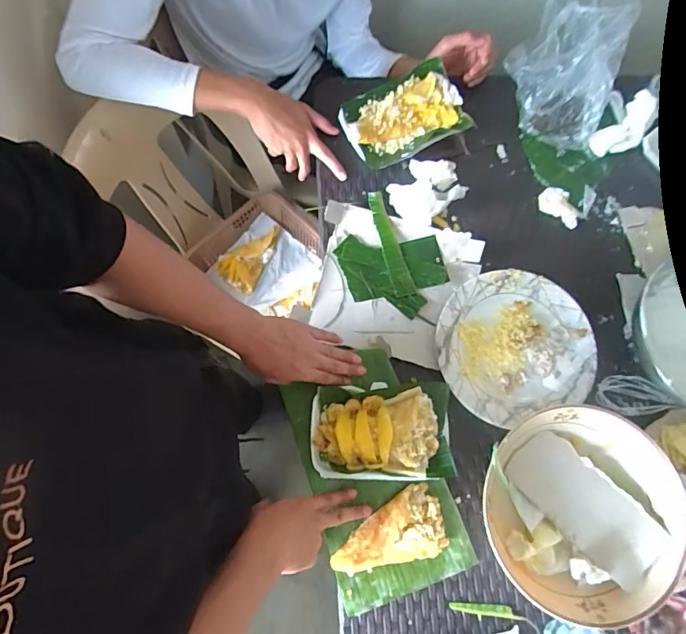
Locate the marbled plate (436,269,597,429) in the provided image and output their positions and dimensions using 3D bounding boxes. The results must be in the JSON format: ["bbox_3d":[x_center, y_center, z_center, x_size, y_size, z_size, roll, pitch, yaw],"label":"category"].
[{"bbox_3d":[0.243,0.038,0.645,0.217,0.020,0.204,0,75,-2],"label":"marbled plate"}]

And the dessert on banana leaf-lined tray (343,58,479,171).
[{"bbox_3d":[0.096,-0.318,0.718,0.190,0.035,0.127,-24,77,-8],"label":"dessert on banana leaf-lined tray"}]

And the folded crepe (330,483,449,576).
[{"bbox_3d":[0.056,0.273,0.577,0.147,0.014,0.084,-11,75,-5],"label":"folded crepe"}]

